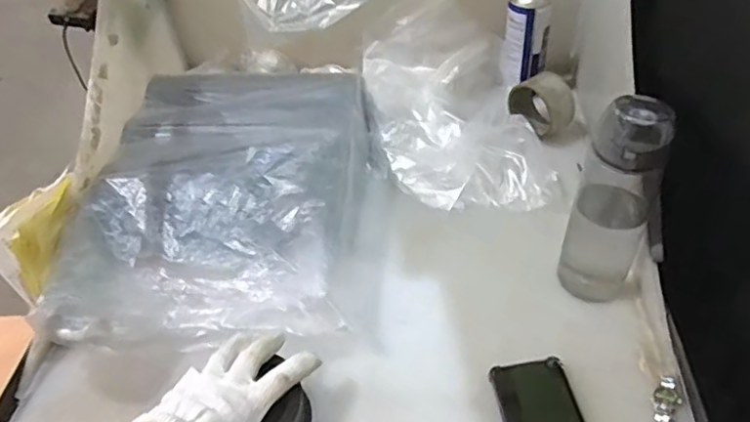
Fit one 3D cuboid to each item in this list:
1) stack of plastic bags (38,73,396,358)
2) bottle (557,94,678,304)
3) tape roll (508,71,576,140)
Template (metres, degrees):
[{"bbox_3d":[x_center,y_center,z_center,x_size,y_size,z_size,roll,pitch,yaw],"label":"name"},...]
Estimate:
[{"bbox_3d":[-0.166,-0.025,0.724,0.343,0.106,0.404,-1,46,3],"label":"stack of plastic bags"},{"bbox_3d":[0.238,-0.005,0.567,0.071,0.223,0.064,20,50,22],"label":"bottle"},{"bbox_3d":[0.237,-0.154,0.803,0.054,0.067,0.086,-29,51,-22],"label":"tape roll"}]

